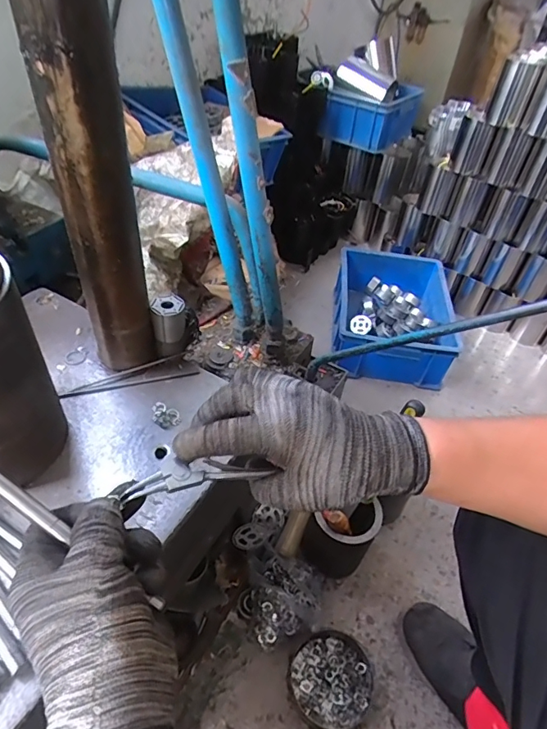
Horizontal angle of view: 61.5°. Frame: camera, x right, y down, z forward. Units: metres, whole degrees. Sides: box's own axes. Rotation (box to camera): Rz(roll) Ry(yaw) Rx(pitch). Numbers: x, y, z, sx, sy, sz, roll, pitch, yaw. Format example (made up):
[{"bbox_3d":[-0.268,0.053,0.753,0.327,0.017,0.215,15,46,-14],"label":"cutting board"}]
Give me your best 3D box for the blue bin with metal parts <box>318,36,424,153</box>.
[{"bbox_3d":[0.340,-0.893,1.540,0.239,0.234,0.294,25,48,19],"label":"blue bin with metal parts"}]

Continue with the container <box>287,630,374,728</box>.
[{"bbox_3d":[0.089,0.482,0.704,0.120,0.027,0.117,3,44,-3],"label":"container"}]

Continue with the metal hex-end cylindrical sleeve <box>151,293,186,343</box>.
[{"bbox_3d":[-0.120,-0.053,0.531,0.036,0.044,0.030,-10,46,-15],"label":"metal hex-end cylindrical sleeve"}]

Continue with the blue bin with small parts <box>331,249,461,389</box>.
[{"bbox_3d":[0.327,-0.143,1.283,0.310,0.149,0.414,8,44,2],"label":"blue bin with small parts"}]

